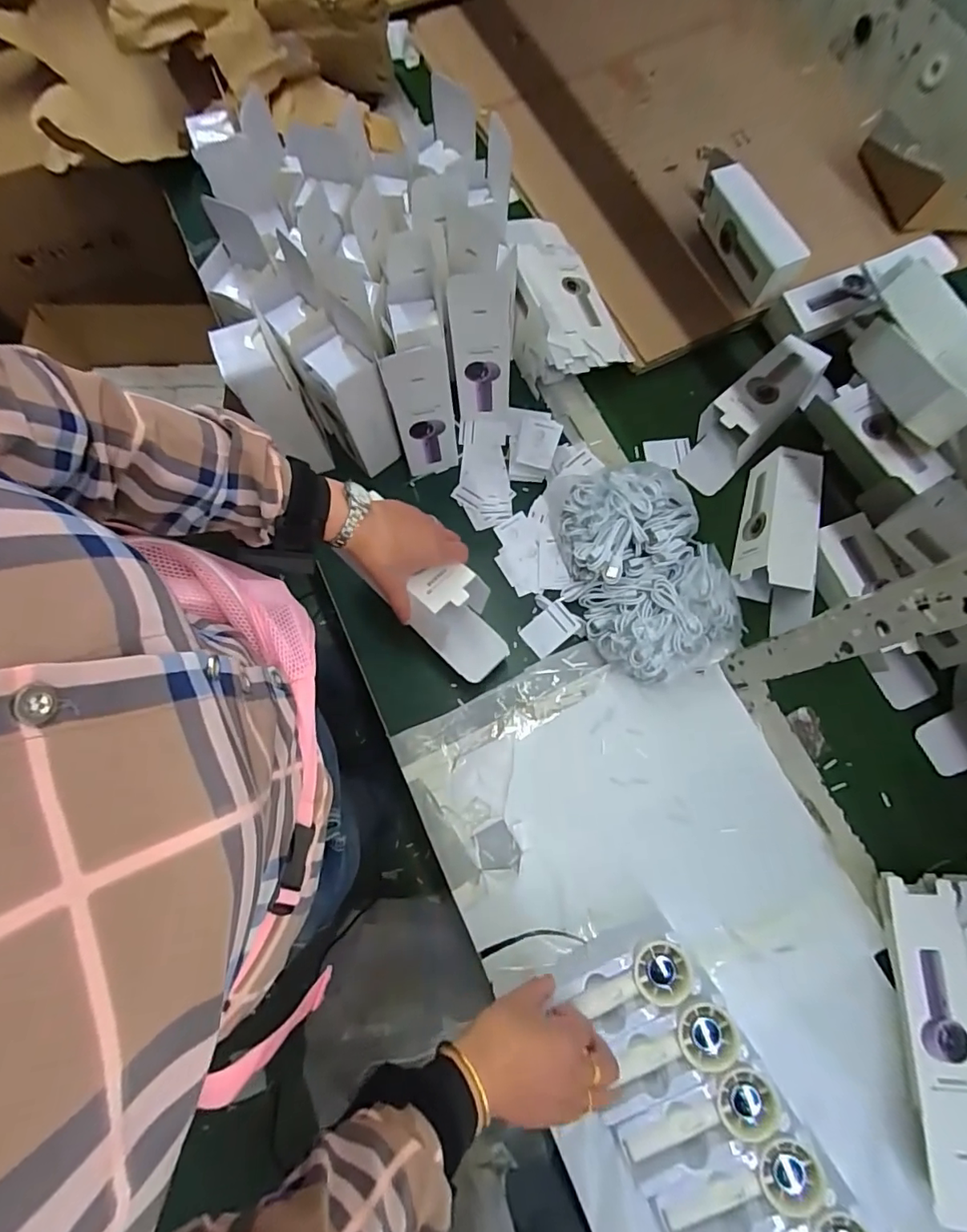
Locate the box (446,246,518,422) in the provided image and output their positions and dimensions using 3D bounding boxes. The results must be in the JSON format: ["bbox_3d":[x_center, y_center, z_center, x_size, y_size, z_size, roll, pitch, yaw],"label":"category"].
[{"bbox_3d":[-0.001,-0.351,0.648,0.072,0.211,0.094,4,75,1],"label":"box"}]

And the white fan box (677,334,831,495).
[{"bbox_3d":[0.367,-0.281,0.736,0.087,0.064,0.243,41,94,11],"label":"white fan box"}]

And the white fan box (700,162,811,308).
[{"bbox_3d":[0.370,-0.544,0.748,0.056,0.079,0.194,-26,76,-7],"label":"white fan box"}]

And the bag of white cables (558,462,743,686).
[{"bbox_3d":[0.203,-0.058,0.656,0.202,0.059,0.268,-27,77,-7],"label":"bag of white cables"}]

